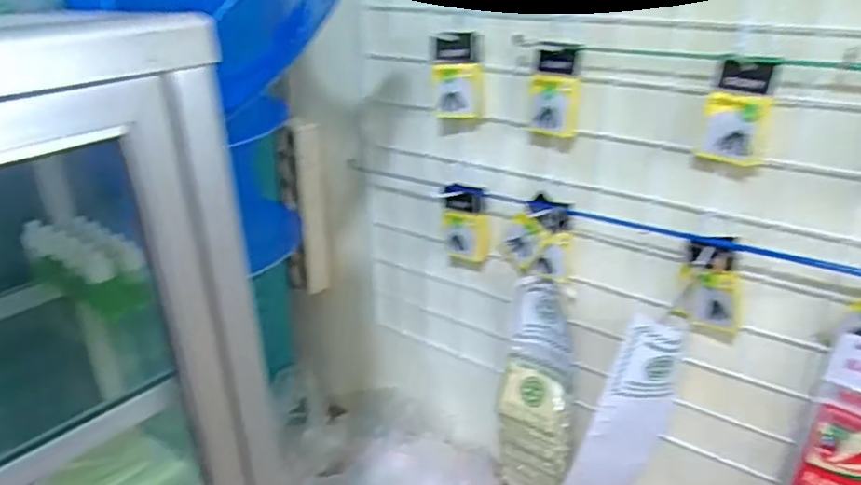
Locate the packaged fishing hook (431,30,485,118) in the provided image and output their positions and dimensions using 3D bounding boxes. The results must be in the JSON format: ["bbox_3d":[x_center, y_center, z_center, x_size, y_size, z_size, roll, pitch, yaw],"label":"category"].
[{"bbox_3d":[0.033,-0.189,0.720,0.057,0.094,0.005,1,24,2],"label":"packaged fishing hook"}]

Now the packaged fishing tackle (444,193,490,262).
[{"bbox_3d":[0.045,-0.021,0.792,0.051,0.089,0.033,6,27,31],"label":"packaged fishing tackle"}]

